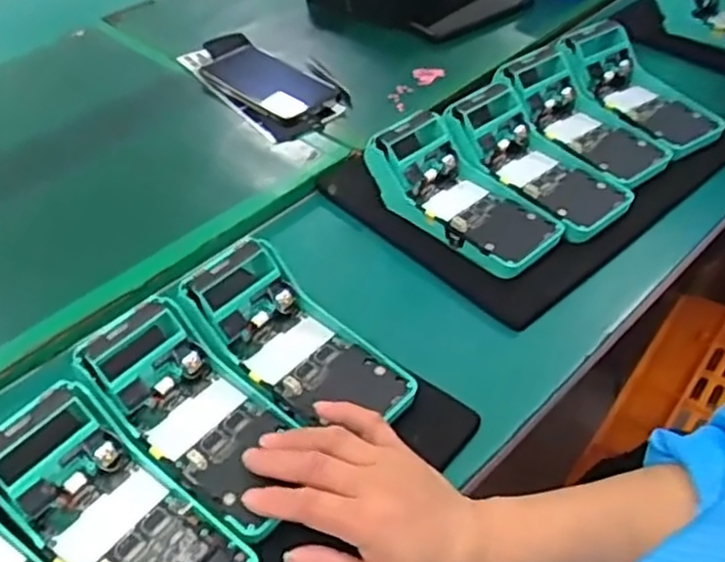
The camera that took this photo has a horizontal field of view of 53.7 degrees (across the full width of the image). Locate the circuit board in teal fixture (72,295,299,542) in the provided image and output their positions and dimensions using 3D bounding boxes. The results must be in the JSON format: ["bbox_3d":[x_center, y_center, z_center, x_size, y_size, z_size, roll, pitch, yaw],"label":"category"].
[{"bbox_3d":[-0.104,0.083,0.461,0.164,0.062,0.077,28,52,29],"label":"circuit board in teal fixture"}]

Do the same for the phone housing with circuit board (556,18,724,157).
[{"bbox_3d":[0.279,-0.199,0.706,0.096,0.056,0.164,-30,49,-24],"label":"phone housing with circuit board"}]

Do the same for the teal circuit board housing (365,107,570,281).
[{"bbox_3d":[0.088,-0.072,0.614,0.076,0.075,0.161,-35,52,-28],"label":"teal circuit board housing"}]

